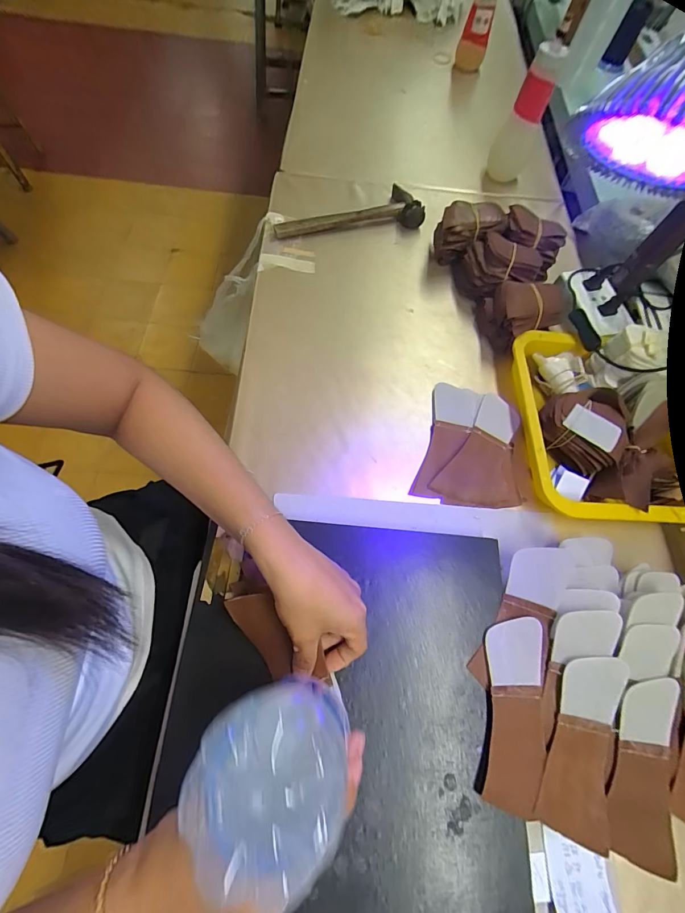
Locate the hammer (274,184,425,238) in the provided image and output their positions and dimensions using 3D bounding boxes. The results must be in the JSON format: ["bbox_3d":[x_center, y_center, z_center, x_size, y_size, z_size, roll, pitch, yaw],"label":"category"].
[{"bbox_3d":[0.007,-0.407,0.610,0.241,0.030,0.091,-10,69,-9],"label":"hammer"}]

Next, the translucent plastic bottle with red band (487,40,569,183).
[{"bbox_3d":[0.308,-0.575,0.629,0.061,0.171,0.052,4,66,-1],"label":"translucent plastic bottle with red band"}]

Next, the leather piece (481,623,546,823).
[{"bbox_3d":[0.156,0.227,0.332,0.053,0.008,0.151,11,67,-1],"label":"leather piece"}]

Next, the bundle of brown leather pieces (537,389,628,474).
[{"bbox_3d":[0.292,-0.039,0.446,0.082,0.062,0.094,-41,77,-19],"label":"bundle of brown leather pieces"}]

